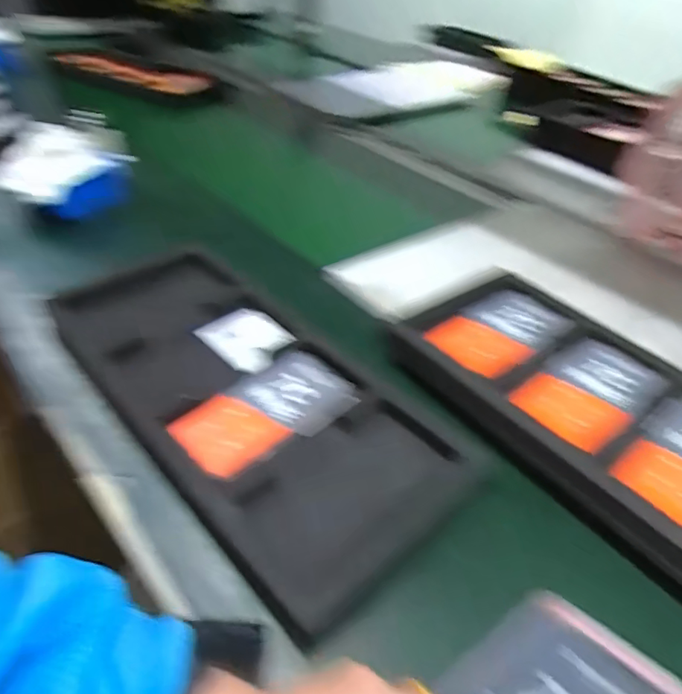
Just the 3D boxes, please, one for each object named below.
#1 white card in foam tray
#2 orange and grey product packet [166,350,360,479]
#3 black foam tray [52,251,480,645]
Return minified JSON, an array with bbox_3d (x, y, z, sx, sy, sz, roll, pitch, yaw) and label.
[{"bbox_3d":[-0.109,-0.011,0.601,0.094,0.011,0.082,35,55,27],"label":"white card in foam tray"},{"bbox_3d":[-0.073,0.060,0.508,0.097,0.012,0.171,36,48,29],"label":"orange and grey product packet"},{"bbox_3d":[-0.107,0.036,0.522,0.209,0.024,0.470,-29,52,-34],"label":"black foam tray"}]

